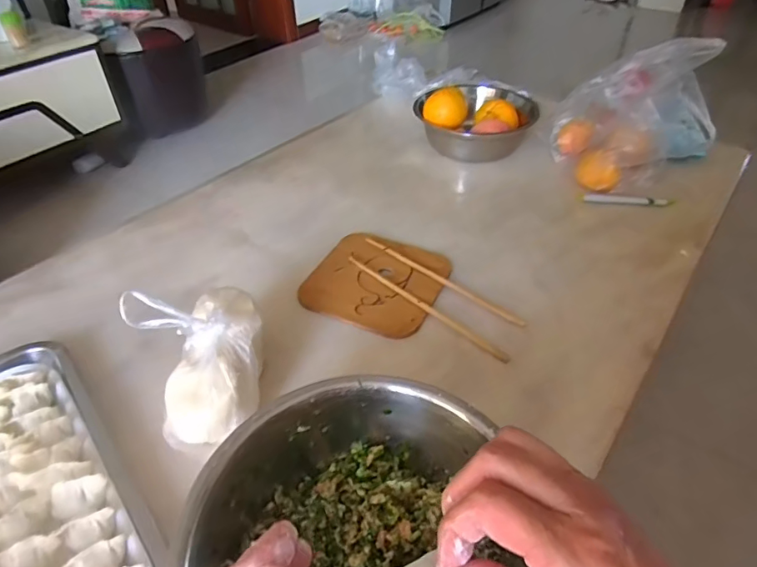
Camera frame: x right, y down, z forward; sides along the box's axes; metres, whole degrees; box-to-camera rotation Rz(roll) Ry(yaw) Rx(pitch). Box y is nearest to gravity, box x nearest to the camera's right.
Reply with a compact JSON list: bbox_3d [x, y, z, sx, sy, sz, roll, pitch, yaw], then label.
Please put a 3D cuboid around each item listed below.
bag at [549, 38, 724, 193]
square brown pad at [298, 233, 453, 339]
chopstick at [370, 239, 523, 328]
[{"bbox_3d":[0.412,-0.275,0.784,0.226,0.168,0.218,23,47,24],"label":"bag"},{"bbox_3d":[-0.004,-0.007,0.619,0.158,0.014,0.143,17,44,18],"label":"square brown pad"},{"bbox_3d":[0.079,-0.006,0.619,0.232,0.015,0.012,29,49,28],"label":"chopstick"}]

